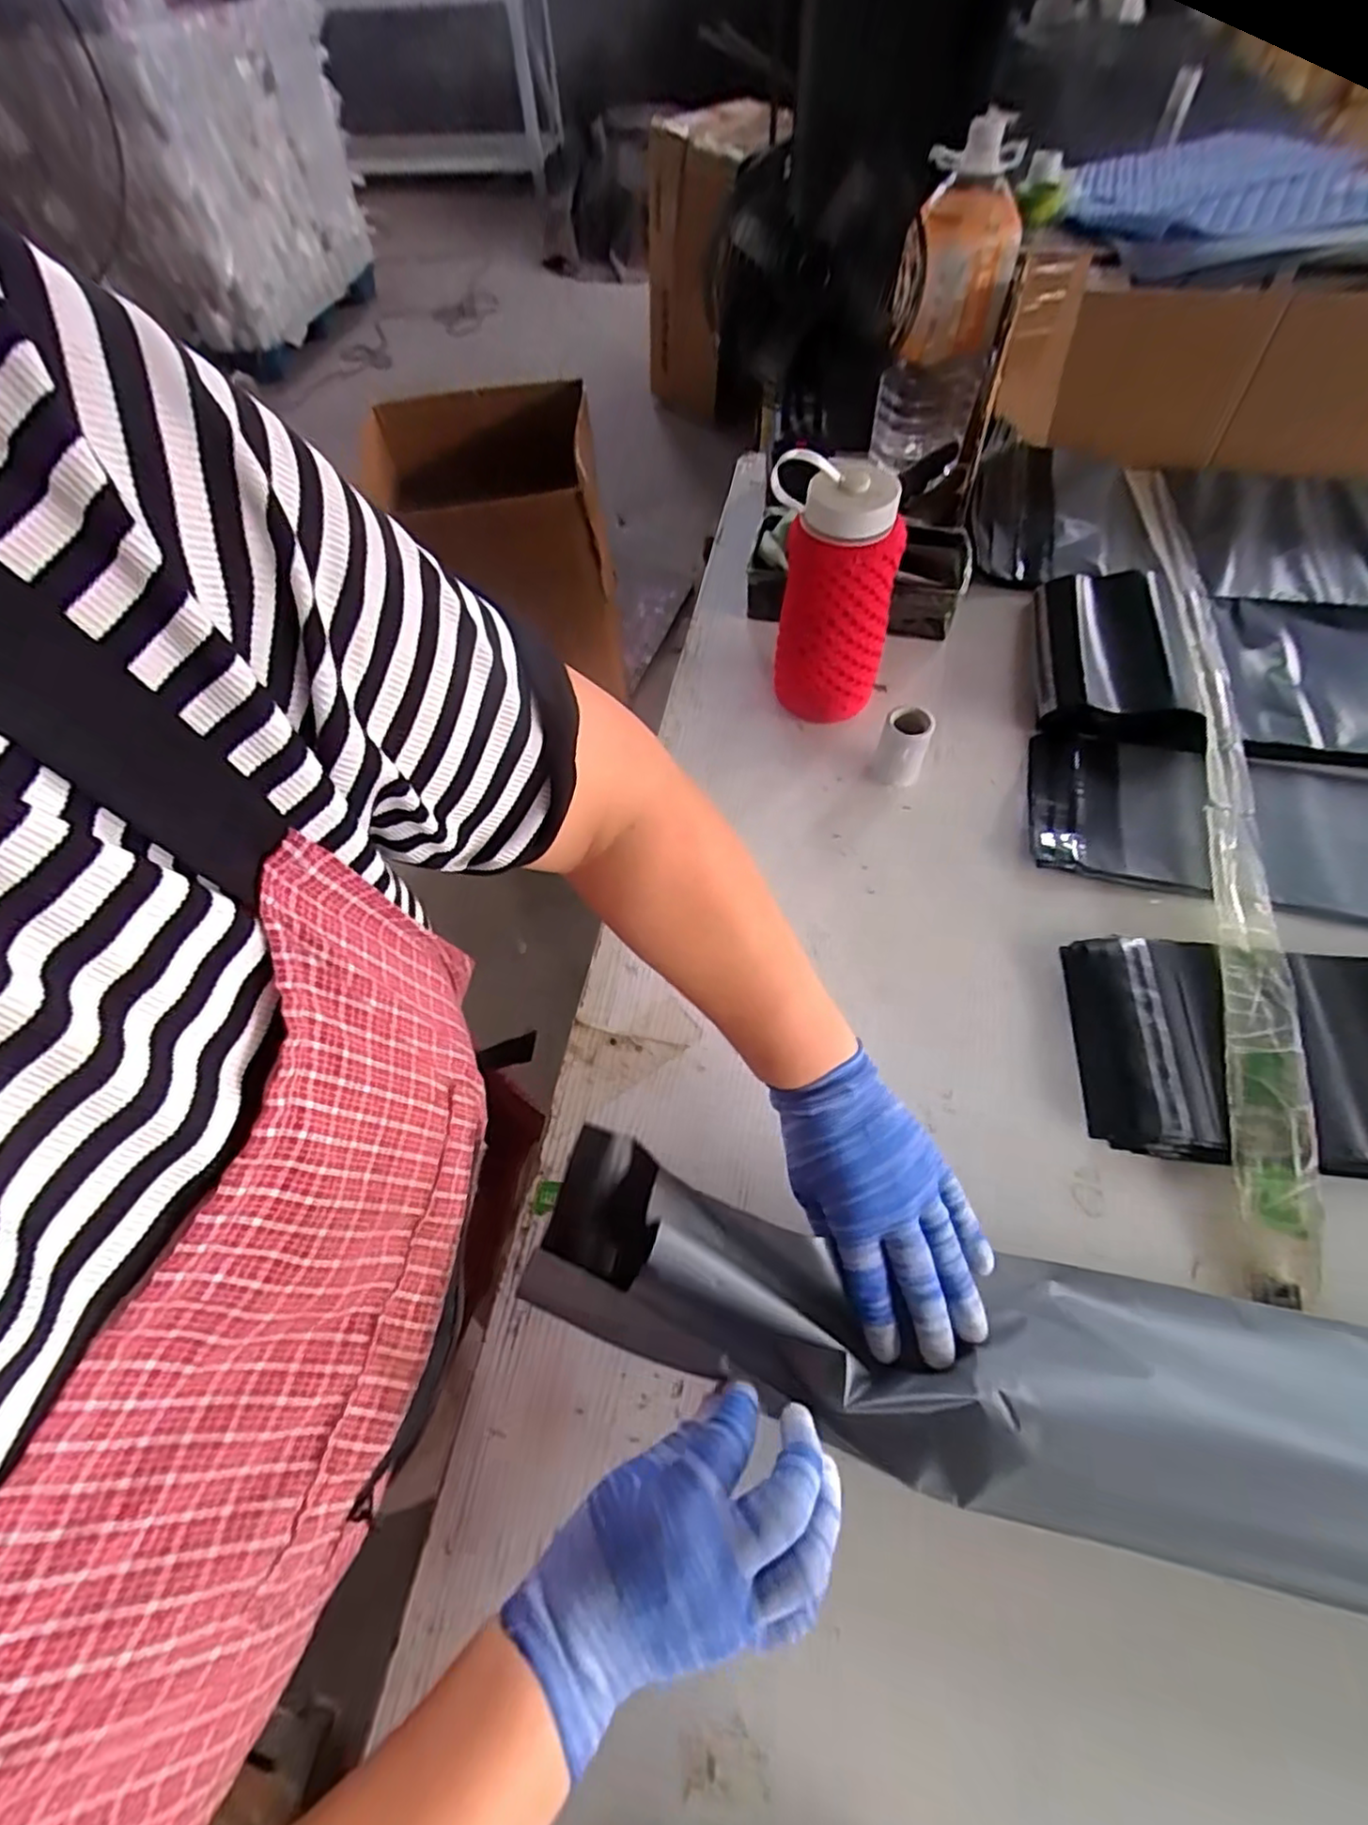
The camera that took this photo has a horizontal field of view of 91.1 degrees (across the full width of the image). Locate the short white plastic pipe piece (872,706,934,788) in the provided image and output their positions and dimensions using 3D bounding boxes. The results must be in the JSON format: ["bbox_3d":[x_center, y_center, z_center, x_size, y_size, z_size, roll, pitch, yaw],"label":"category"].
[{"bbox_3d":[0.194,-0.145,0.596,0.041,0.061,0.040,16,63,13],"label":"short white plastic pipe piece"}]

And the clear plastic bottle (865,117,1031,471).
[{"bbox_3d":[0.253,-0.559,0.667,0.101,0.265,0.106,12,61,10],"label":"clear plastic bottle"}]

